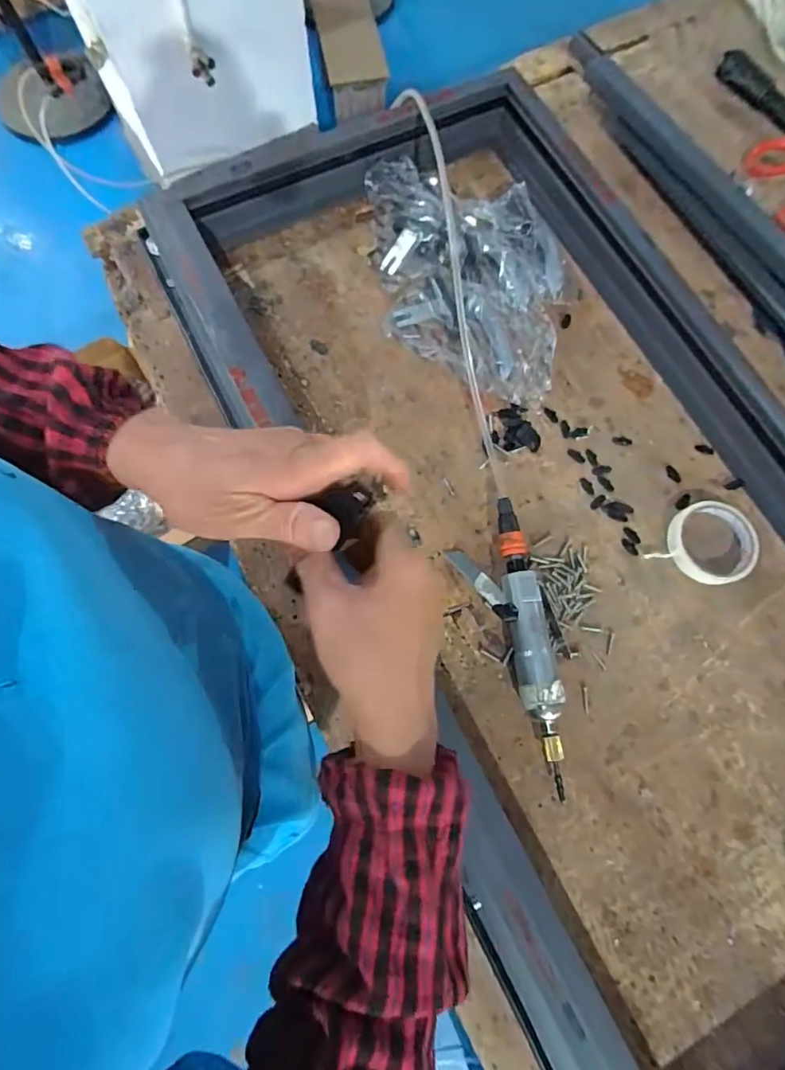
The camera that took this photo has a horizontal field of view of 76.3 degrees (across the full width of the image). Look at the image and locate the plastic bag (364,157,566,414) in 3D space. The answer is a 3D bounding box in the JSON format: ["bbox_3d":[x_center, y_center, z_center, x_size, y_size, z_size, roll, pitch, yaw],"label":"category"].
[{"bbox_3d":[0.087,-0.327,0.627,0.244,0.044,0.327,3,75,0],"label":"plastic bag"}]

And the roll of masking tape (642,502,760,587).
[{"bbox_3d":[0.351,0.005,0.553,0.096,0.016,0.100,0,75,-1],"label":"roll of masking tape"}]

